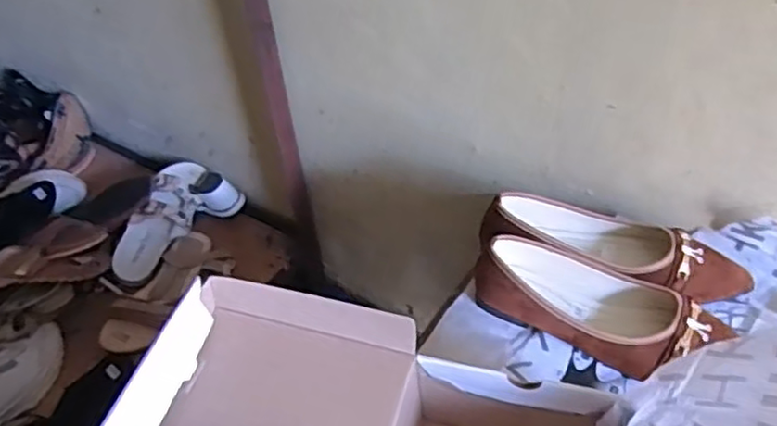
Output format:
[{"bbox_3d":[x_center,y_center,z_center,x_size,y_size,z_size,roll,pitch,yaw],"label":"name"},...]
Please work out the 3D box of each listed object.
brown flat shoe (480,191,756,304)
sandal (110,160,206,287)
[{"bbox_3d":[0.214,0.025,0.630,0.242,0.055,0.106,7,44,15],"label":"brown flat shoe"},{"bbox_3d":[-0.362,0.006,1.070,0.080,0.061,0.242,11,60,19],"label":"sandal"}]

